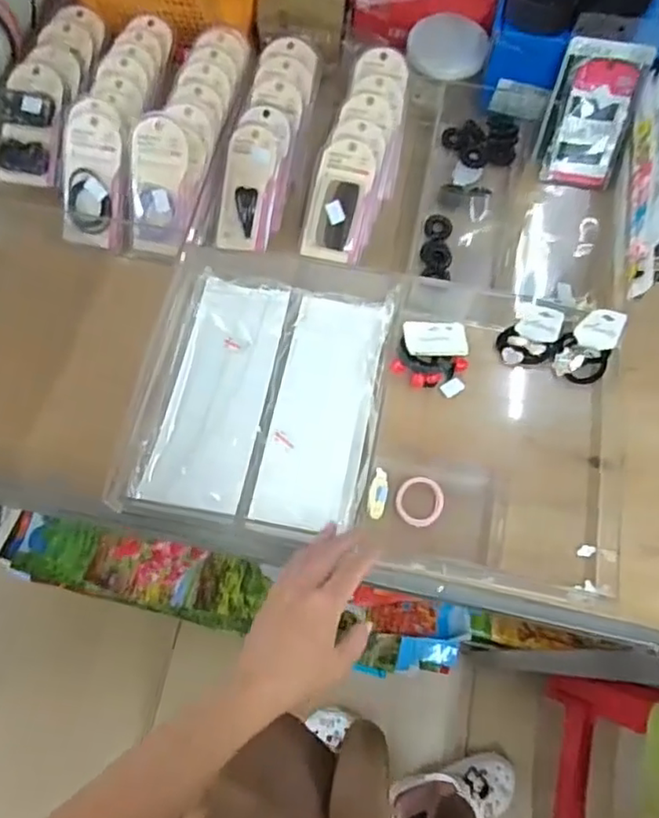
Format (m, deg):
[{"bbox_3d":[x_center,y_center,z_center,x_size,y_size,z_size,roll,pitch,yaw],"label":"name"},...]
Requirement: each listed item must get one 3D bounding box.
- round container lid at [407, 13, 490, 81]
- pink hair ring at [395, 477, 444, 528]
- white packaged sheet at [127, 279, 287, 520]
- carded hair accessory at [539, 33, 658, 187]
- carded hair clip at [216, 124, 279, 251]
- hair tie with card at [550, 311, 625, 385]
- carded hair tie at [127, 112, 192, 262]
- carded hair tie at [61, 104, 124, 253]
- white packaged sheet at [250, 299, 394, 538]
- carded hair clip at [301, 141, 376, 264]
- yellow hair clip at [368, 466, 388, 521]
[{"bbox_3d":[0.147,-0.447,0.771,0.094,0.006,0.079,36,97,1],"label":"round container lid"},{"bbox_3d":[0.090,0.092,0.624,0.048,0.004,0.051,0,69,0],"label":"pink hair ring"},{"bbox_3d":[-0.117,-0.021,0.655,0.100,0.019,0.257,10,69,4],"label":"white packaged sheet"},{"bbox_3d":[0.306,-0.342,0.731,0.089,0.153,0.020,13,33,7],"label":"carded hair accessory"},{"bbox_3d":[-0.096,-0.253,0.720,0.052,0.010,0.136,14,100,6],"label":"carded hair clip"},{"bbox_3d":[0.277,-0.068,0.667,0.055,0.084,0.015,25,34,9],"label":"hair tie with card"},{"bbox_3d":[-0.188,-0.242,0.689,0.070,0.028,0.146,13,110,5],"label":"carded hair tie"},{"bbox_3d":[-0.267,-0.257,0.705,0.072,0.022,0.145,9,108,3],"label":"carded hair tie"},{"bbox_3d":[-0.005,-0.003,0.652,0.109,0.023,0.258,10,69,4],"label":"white packaged sheet"},{"bbox_3d":[0.009,-0.239,0.715,0.061,0.028,0.133,18,98,7],"label":"carded hair clip"},{"bbox_3d":[0.049,0.083,0.621,0.019,0.015,0.053,10,69,4],"label":"yellow hair clip"}]

